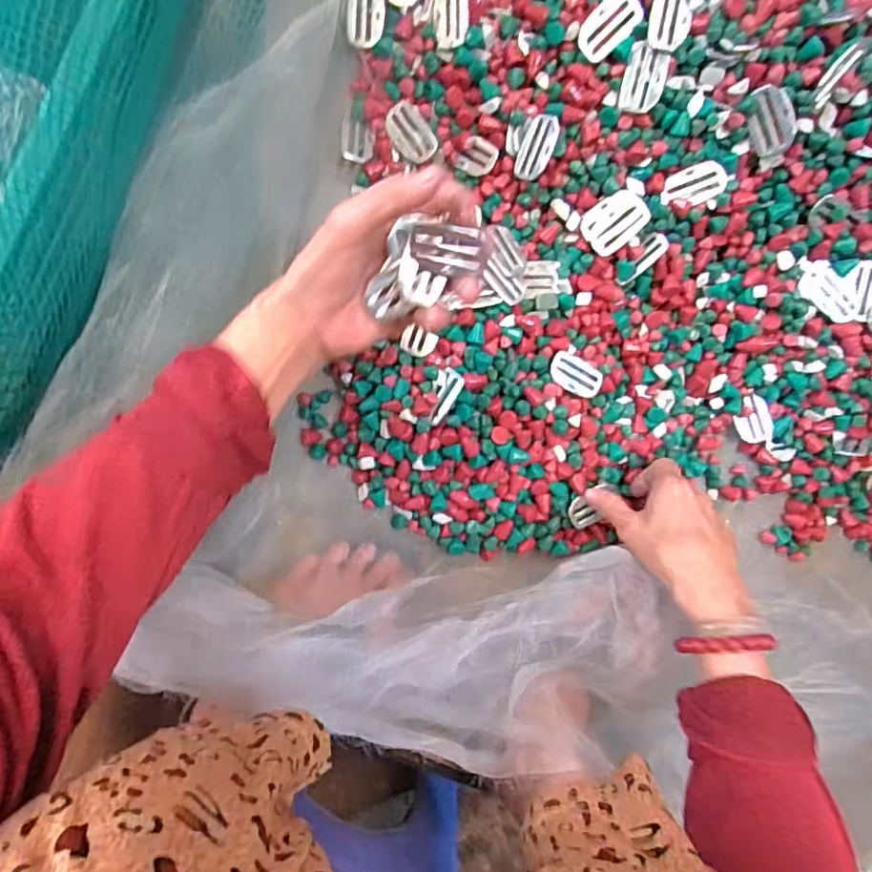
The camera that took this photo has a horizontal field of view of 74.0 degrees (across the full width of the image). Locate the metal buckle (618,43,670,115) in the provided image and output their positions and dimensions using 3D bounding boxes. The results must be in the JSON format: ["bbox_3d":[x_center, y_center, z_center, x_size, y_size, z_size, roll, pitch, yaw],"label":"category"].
[{"bbox_3d":[0.149,-0.256,0.414,0.028,0.004,0.044,17,102,17],"label":"metal buckle"}]

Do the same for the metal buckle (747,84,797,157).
[{"bbox_3d":[0.244,-0.230,0.421,0.029,0.004,0.046,-12,110,38],"label":"metal buckle"}]

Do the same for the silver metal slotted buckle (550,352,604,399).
[{"bbox_3d":[0.115,-0.050,0.474,0.045,0.009,0.030,26,93,-6],"label":"silver metal slotted buckle"}]

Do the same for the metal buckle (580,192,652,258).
[{"bbox_3d":[0.141,-0.170,0.455,0.051,0.008,0.039,-41,90,9],"label":"metal buckle"}]

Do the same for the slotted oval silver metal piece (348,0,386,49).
[{"bbox_3d":[-0.053,-0.322,0.444,0.027,0.007,0.044,7,95,-4],"label":"slotted oval silver metal piece"}]

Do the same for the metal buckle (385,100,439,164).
[{"bbox_3d":[-0.019,-0.238,0.454,0.029,0.010,0.048,-42,97,1],"label":"metal buckle"}]

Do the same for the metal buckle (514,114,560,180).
[{"bbox_3d":[0.077,-0.220,0.443,0.030,0.004,0.046,29,114,33],"label":"metal buckle"}]

